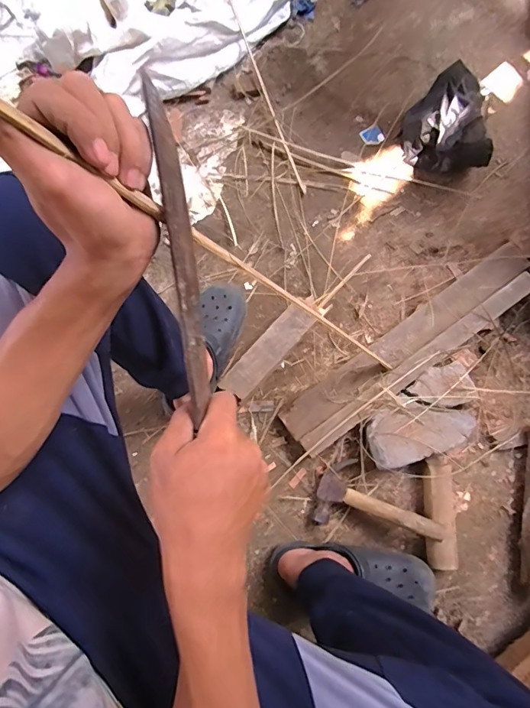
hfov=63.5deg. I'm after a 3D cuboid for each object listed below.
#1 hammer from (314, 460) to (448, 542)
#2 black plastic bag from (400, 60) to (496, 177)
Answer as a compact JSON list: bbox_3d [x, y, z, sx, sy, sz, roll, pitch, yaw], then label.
[{"bbox_3d":[0.197,0.268,0.741,0.214,0.027,0.115,15,80,21],"label":"hammer"},{"bbox_3d":[0.358,-0.452,0.848,0.139,0.114,0.175,-1,80,1],"label":"black plastic bag"}]

